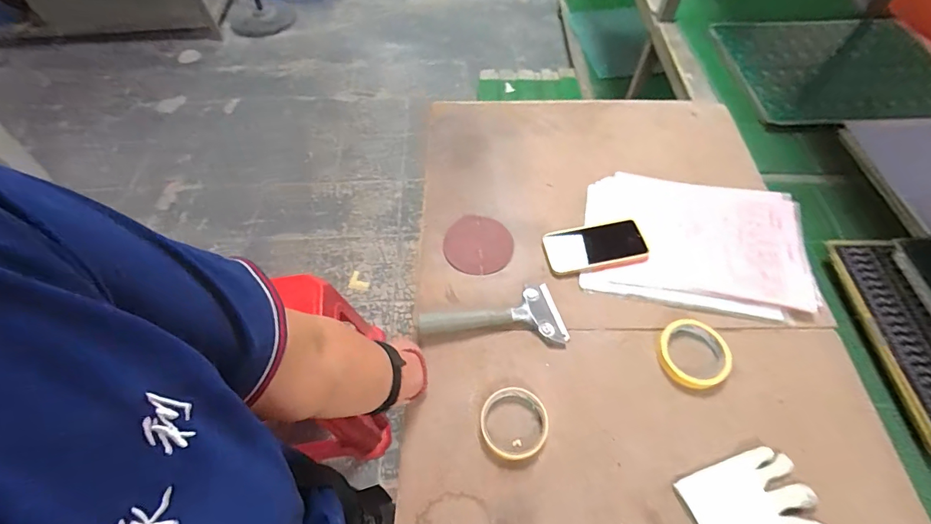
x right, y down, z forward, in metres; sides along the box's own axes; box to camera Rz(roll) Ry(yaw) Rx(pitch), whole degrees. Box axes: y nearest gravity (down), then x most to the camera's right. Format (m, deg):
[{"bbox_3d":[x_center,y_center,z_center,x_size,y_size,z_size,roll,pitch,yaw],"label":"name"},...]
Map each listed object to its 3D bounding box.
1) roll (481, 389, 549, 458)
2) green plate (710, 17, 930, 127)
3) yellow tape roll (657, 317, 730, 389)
[{"bbox_3d":[0.063,0.206,0.539,0.084,0.018,0.085,-1,57,1],"label":"roll"},{"bbox_3d":[0.917,-0.474,1.018,0.532,0.022,0.404,-6,56,-3],"label":"green plate"},{"bbox_3d":[0.316,0.125,0.581,0.088,0.021,0.094,-1,57,1],"label":"yellow tape roll"}]

